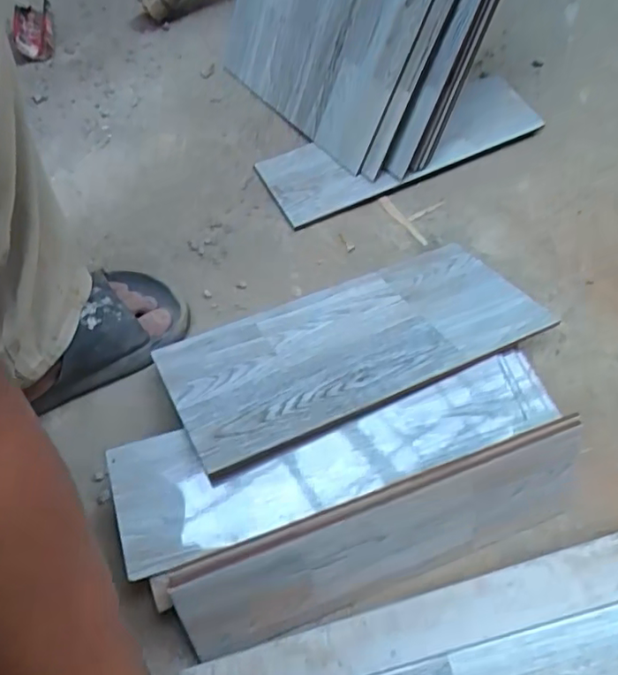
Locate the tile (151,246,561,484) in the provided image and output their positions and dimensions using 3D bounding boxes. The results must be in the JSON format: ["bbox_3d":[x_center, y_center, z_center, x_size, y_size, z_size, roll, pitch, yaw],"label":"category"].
[{"bbox_3d":[0.055,0.005,0.633,0.401,0.015,0.171,-19,43,-17],"label":"tile"}]

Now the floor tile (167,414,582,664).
[{"bbox_3d":[0.079,0.188,0.547,0.389,0.126,0.014,-18,32,-13],"label":"floor tile"}]

